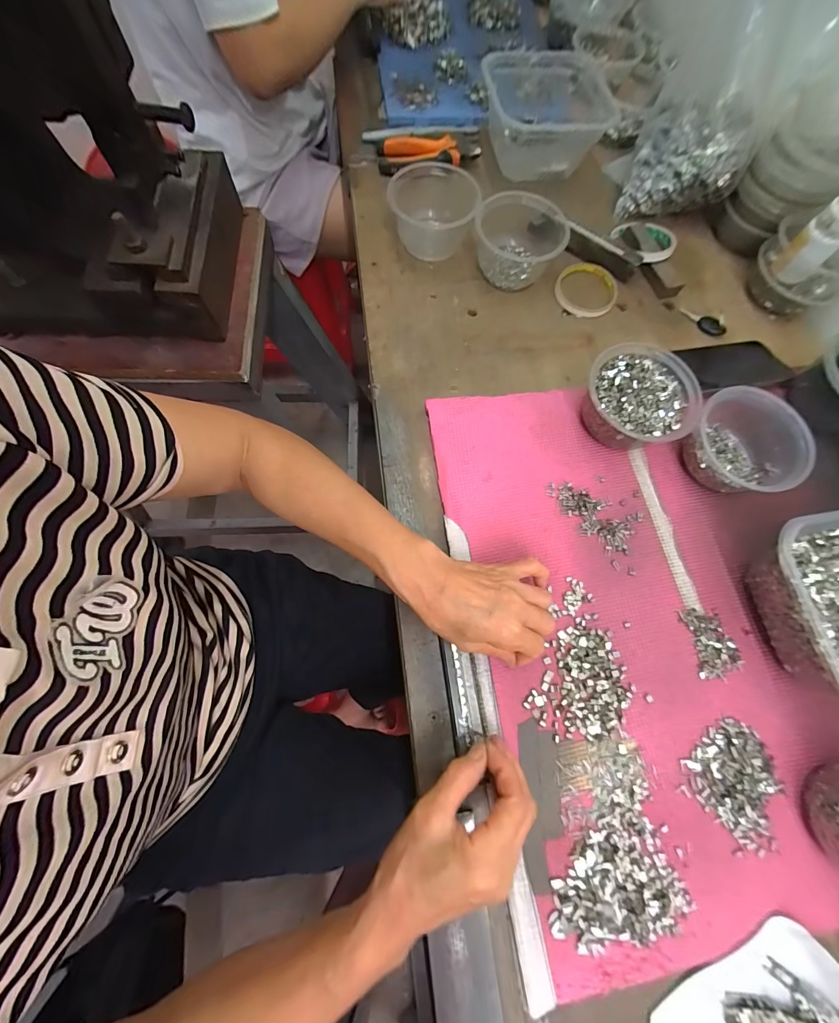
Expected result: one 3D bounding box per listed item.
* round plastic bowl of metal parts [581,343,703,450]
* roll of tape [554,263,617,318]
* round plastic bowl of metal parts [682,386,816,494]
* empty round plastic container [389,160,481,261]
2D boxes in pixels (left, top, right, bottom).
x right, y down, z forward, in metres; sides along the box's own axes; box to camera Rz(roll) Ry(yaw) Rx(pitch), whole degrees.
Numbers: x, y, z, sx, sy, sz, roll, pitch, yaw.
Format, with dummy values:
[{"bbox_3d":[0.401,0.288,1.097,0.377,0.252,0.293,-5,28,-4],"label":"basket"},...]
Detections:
[{"bbox_3d":[0.235,-0.117,0.418,0.103,0.057,0.110,1,72,-4],"label":"round plastic bowl of metal parts"},{"bbox_3d":[0.227,-0.304,0.519,0.081,0.013,0.094,22,72,3],"label":"roll of tape"},{"bbox_3d":[0.339,-0.070,0.405,0.097,0.069,0.113,-23,74,-11],"label":"round plastic bowl of metal parts"},{"bbox_3d":[0.018,-0.395,0.505,0.111,0.059,0.115,1,72,-4],"label":"empty round plastic container"}]

